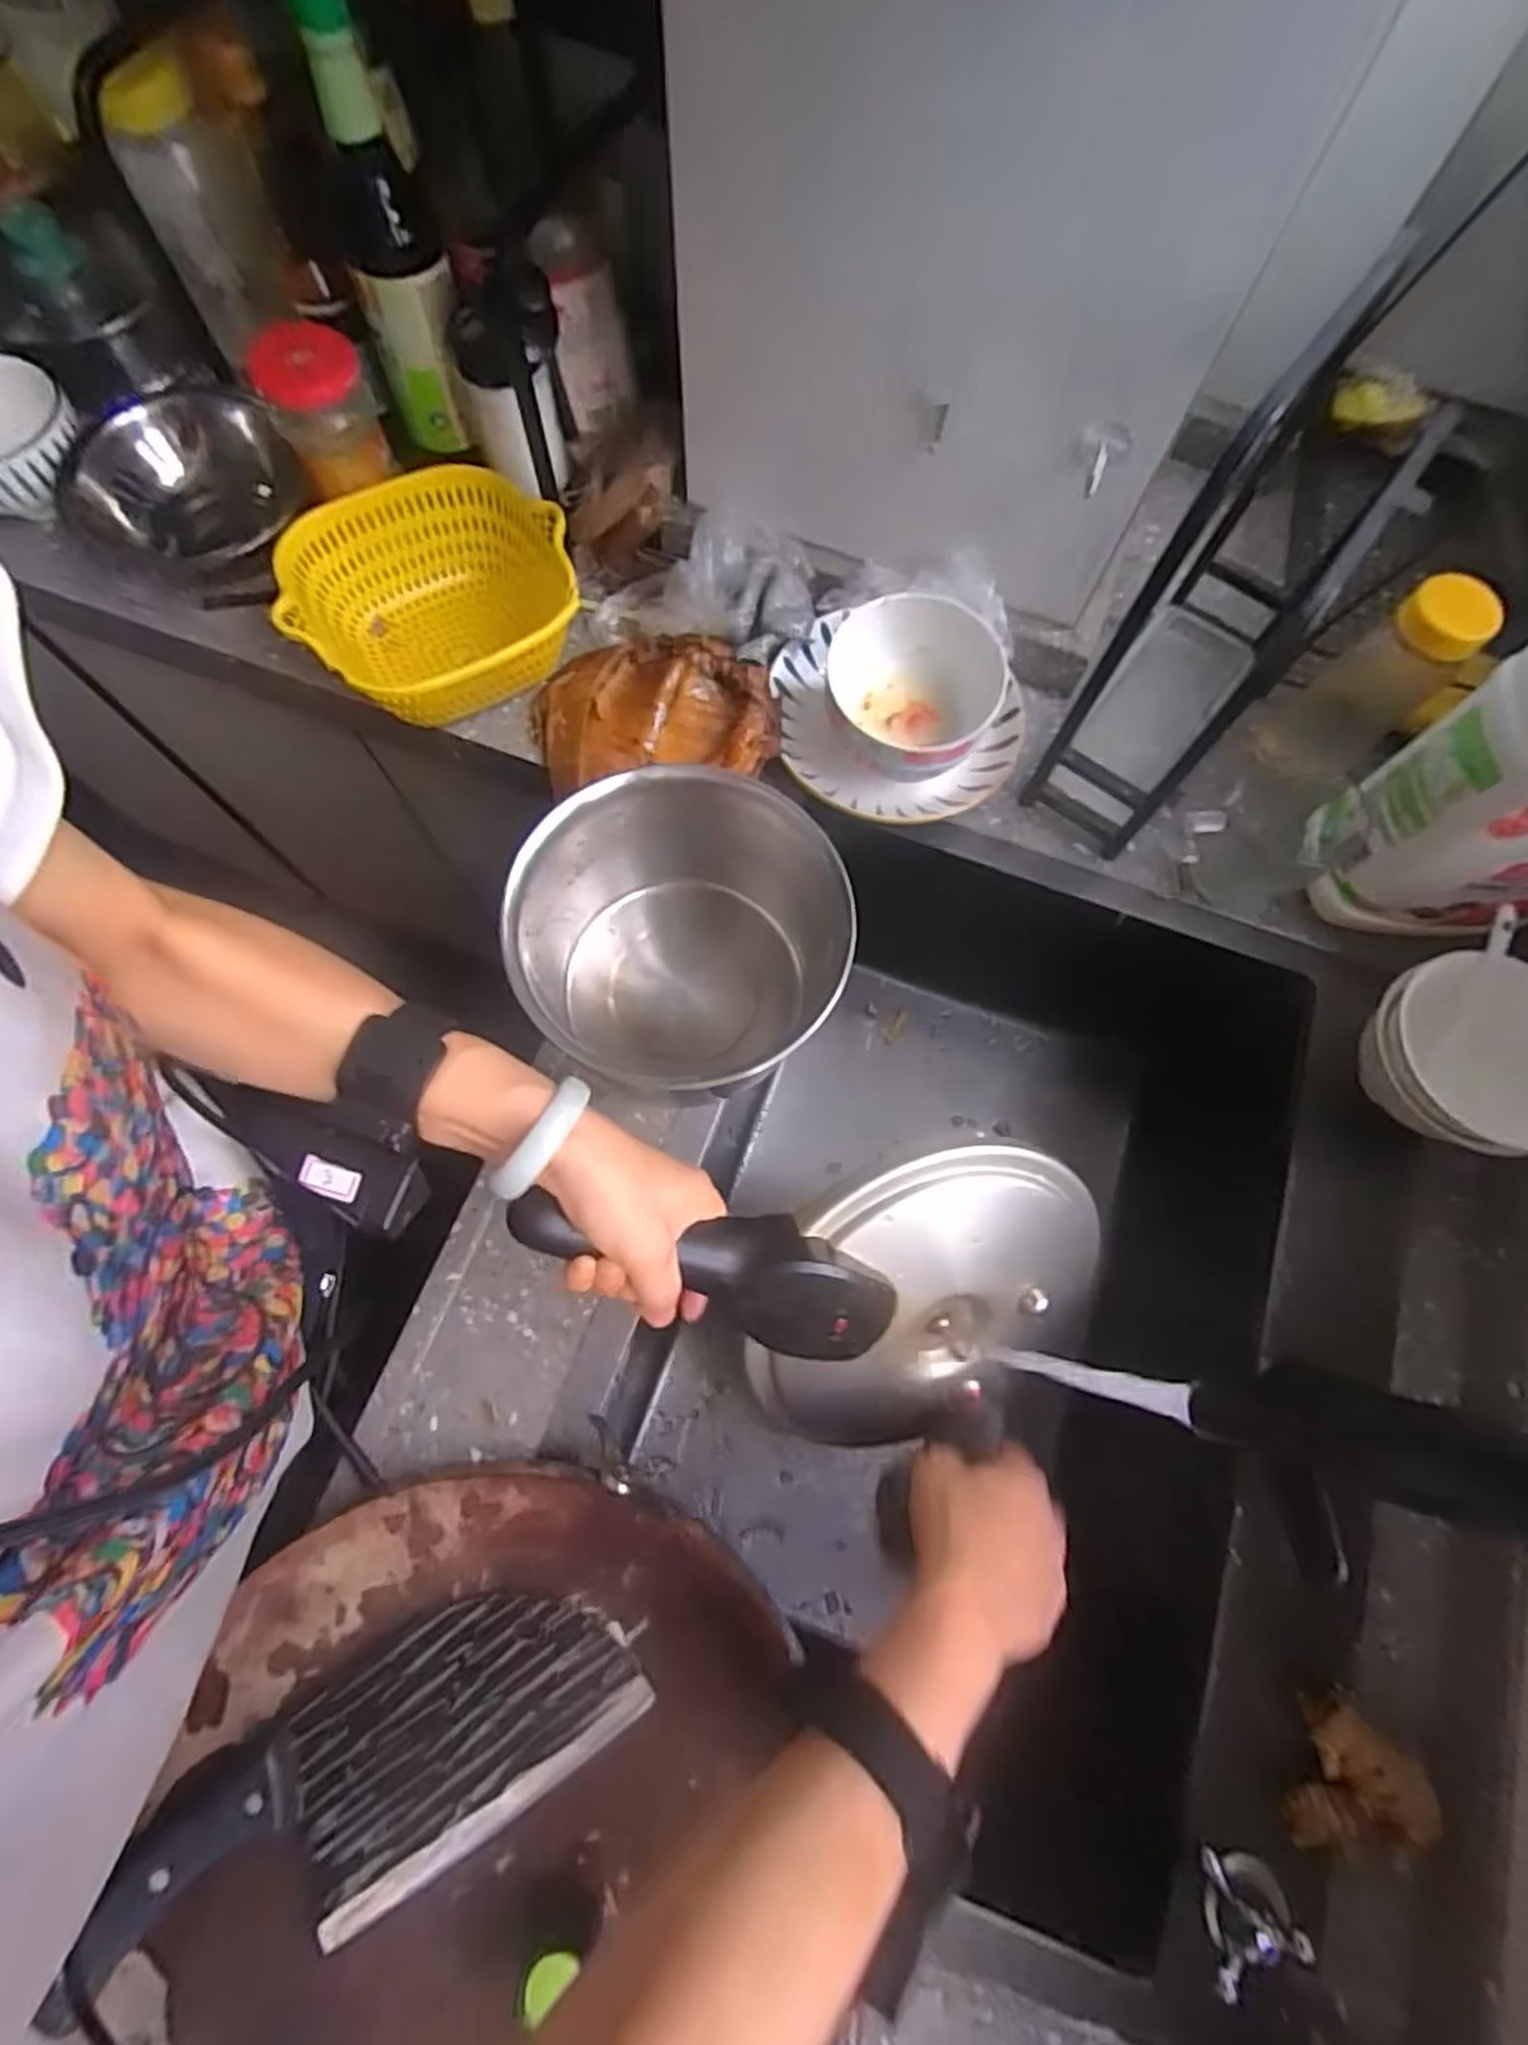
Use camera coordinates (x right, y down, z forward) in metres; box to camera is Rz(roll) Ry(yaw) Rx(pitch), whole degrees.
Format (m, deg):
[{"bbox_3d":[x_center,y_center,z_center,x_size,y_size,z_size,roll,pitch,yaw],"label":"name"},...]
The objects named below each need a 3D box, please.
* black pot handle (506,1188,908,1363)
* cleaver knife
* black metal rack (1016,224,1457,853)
[{"bbox_3d":[-0.026,0.119,0.387,0.193,0.029,0.059,21,72,-16],"label":"black pot handle"},{"bbox_3d":[-0.172,0.337,0.343,0.227,0.029,0.089,-30,76,-11],"label":"cleaver knife"},{"bbox_3d":[0.284,-0.259,0.464,0.082,0.253,0.226,35,75,8],"label":"black metal rack"}]

